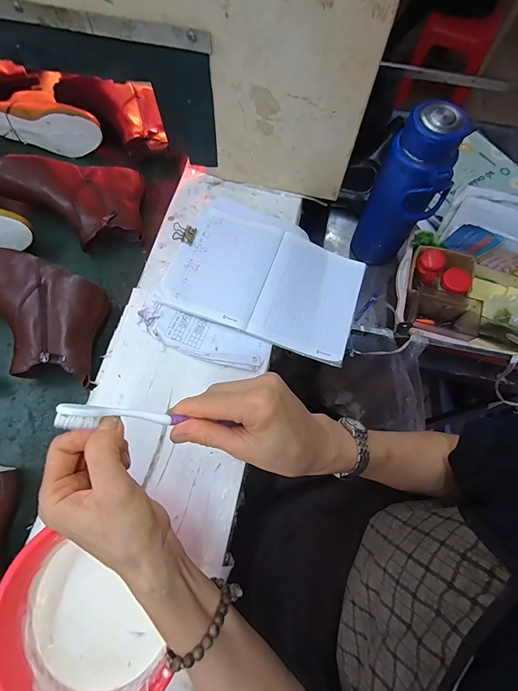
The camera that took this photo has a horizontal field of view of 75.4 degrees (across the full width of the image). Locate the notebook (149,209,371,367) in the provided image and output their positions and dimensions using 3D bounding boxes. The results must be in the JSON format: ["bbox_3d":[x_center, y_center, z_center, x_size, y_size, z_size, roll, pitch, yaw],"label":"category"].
[{"bbox_3d":[0.013,-0.108,0.549,0.298,0.013,0.201,21,70,5],"label":"notebook"}]

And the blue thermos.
[{"bbox_3d":[0.243,-0.247,0.572,0.075,0.273,0.089,-17,71,-9],"label":"blue thermos"}]

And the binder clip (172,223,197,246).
[{"bbox_3d":[-0.128,-0.192,0.564,0.039,0.022,0.034,15,69,3],"label":"binder clip"}]

